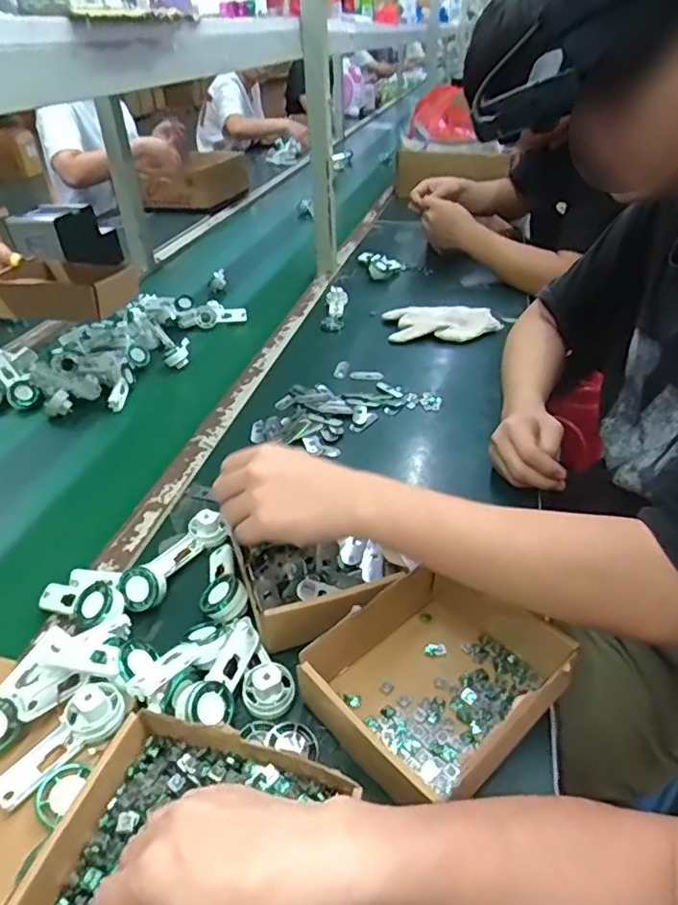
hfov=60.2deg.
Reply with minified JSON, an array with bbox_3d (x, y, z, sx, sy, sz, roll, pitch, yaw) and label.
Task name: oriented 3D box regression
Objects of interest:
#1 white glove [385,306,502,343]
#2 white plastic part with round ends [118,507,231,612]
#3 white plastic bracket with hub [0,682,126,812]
[{"bbox_3d":[0.176,-0.217,0.998,0.180,0.033,0.108,-2,36,0],"label":"white glove"},{"bbox_3d":[-0.162,0.104,0.569,0.041,0.036,0.118,18,41,25],"label":"white plastic part with round ends"},{"bbox_3d":[-0.194,0.199,0.407,0.034,0.019,0.093,25,44,32],"label":"white plastic bracket with hub"}]

